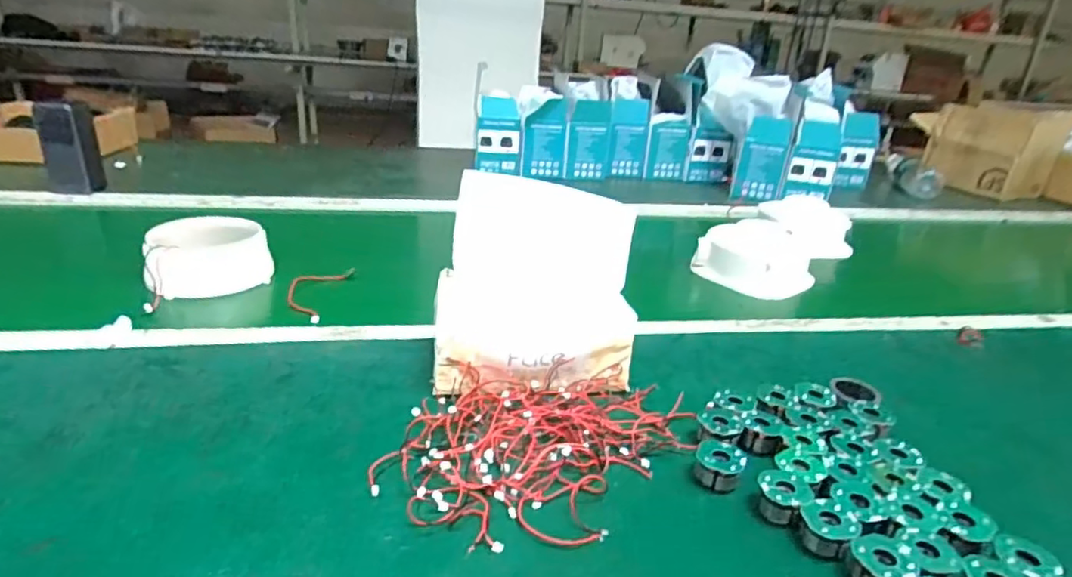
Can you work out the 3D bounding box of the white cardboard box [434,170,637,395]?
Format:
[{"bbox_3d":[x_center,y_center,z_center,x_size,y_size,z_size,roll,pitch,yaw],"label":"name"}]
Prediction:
[{"bbox_3d":[0.002,0.004,0.483,0.158,0.159,0.105,1,24,-8],"label":"white cardboard box"}]

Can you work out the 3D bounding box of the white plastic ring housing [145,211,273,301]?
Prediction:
[{"bbox_3d":[-0.353,-0.039,0.648,0.115,0.055,0.086,-6,26,-22],"label":"white plastic ring housing"}]

